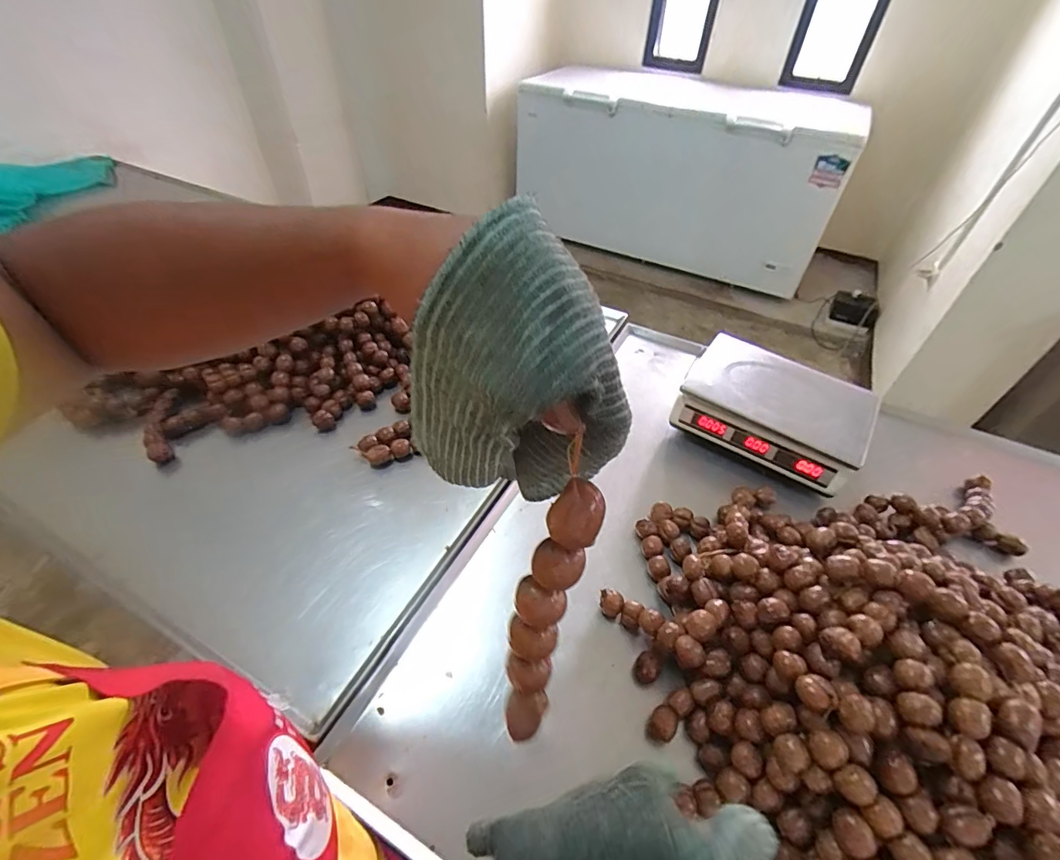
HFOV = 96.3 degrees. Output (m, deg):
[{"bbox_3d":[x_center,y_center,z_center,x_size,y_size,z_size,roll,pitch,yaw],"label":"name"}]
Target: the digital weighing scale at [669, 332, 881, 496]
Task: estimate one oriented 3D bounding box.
[{"bbox_3d":[0.494,-0.055,0.962,0.322,0.089,0.322,29,51,23],"label":"digital weighing scale"}]

